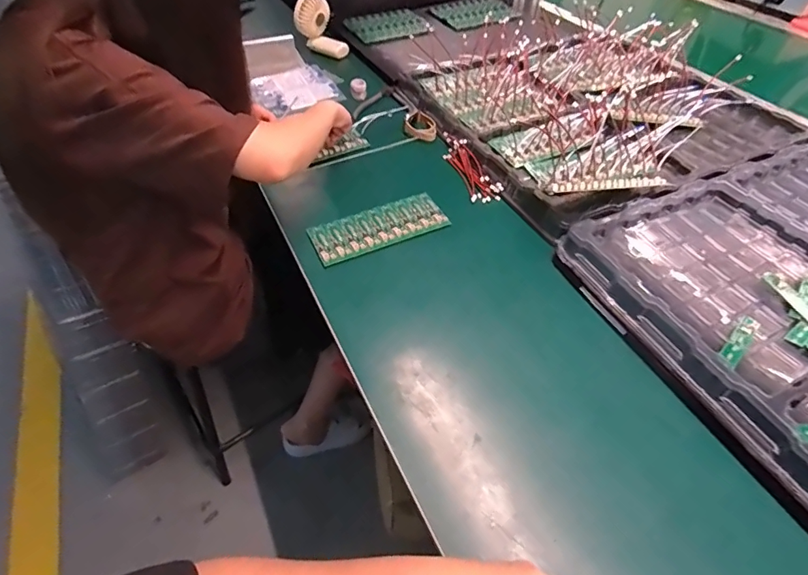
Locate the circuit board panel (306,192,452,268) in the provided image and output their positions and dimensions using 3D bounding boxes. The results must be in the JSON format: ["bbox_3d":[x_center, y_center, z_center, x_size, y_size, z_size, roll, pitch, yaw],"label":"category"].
[{"bbox_3d":[-0.036,-0.090,0.657,0.196,0.006,0.087,-20,52,-17],"label":"circuit board panel"}]

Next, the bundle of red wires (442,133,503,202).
[{"bbox_3d":[0.102,-0.202,0.742,0.047,0.021,0.175,-17,51,-15],"label":"bundle of red wires"}]

